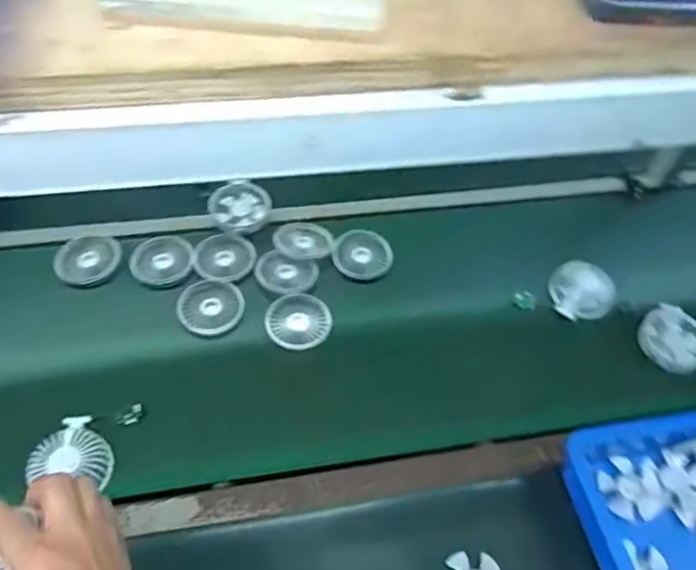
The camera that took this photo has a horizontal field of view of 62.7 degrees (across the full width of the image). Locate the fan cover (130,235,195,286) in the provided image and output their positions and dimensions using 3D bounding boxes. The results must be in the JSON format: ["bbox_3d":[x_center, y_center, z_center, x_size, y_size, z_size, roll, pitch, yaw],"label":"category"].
[{"bbox_3d":[-0.272,-0.042,0.852,0.085,0.011,0.094,9,53,2],"label":"fan cover"}]

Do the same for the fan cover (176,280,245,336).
[{"bbox_3d":[-0.193,0.027,0.800,0.089,0.020,0.089,-18,56,-17],"label":"fan cover"}]

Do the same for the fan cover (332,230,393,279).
[{"bbox_3d":[0.023,-0.046,0.879,0.088,0.011,0.086,21,68,6],"label":"fan cover"}]

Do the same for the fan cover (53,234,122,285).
[{"bbox_3d":[-0.385,-0.041,0.843,0.091,0.013,0.088,-14,55,-15],"label":"fan cover"}]

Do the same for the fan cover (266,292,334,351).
[{"bbox_3d":[-0.068,0.048,0.799,0.090,0.008,0.080,18,54,9],"label":"fan cover"}]

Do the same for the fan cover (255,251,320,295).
[{"bbox_3d":[-0.095,-0.014,0.852,0.089,0.016,0.073,15,53,7],"label":"fan cover"}]

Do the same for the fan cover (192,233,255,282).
[{"bbox_3d":[-0.187,-0.041,0.862,0.089,0.020,0.077,-28,60,-23],"label":"fan cover"}]

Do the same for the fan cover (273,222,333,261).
[{"bbox_3d":[-0.069,-0.071,0.889,0.089,0.009,0.071,3,53,-2],"label":"fan cover"}]

